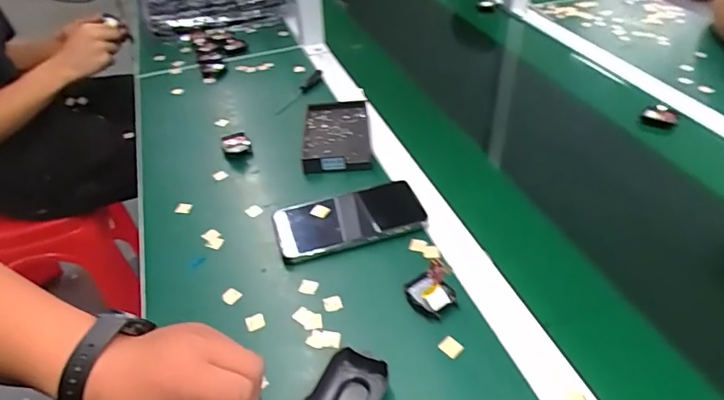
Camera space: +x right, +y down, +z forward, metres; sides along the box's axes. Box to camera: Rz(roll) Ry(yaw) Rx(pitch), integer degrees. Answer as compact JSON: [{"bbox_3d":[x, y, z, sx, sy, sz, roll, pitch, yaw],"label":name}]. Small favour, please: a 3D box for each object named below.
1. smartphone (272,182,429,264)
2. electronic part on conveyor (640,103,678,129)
[{"bbox_3d":[-0.015,0.020,0.548,0.159,0.011,0.082,-12,42,-11],"label":"smartphone"},{"bbox_3d":[0.423,-0.120,0.698,0.043,0.021,0.028,19,45,23],"label":"electronic part on conveyor"}]

